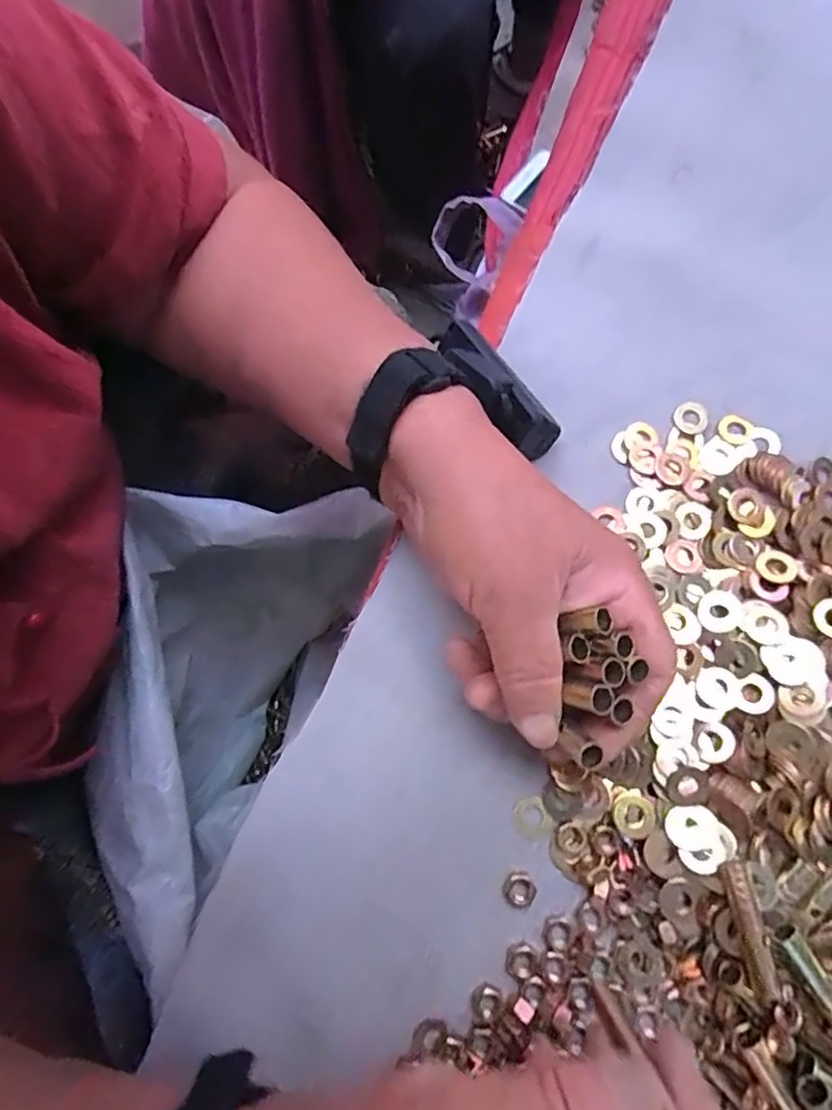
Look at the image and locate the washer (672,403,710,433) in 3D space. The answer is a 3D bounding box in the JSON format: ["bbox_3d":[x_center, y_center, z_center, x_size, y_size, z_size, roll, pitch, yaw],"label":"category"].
[{"bbox_3d":[0.131,-0.066,0.290,0.016,0.004,0.016,0,76,1],"label":"washer"}]

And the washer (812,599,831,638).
[{"bbox_3d":[0.177,0.027,0.258,0.015,0.004,0.017,-12,76,-2],"label":"washer"}]

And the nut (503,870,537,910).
[{"bbox_3d":[0.043,0.139,0.251,0.013,0.004,0.014,0,76,1],"label":"nut"}]

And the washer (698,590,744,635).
[{"bbox_3d":[0.132,0.025,0.264,0.016,0.005,0.018,29,78,8],"label":"washer"}]

